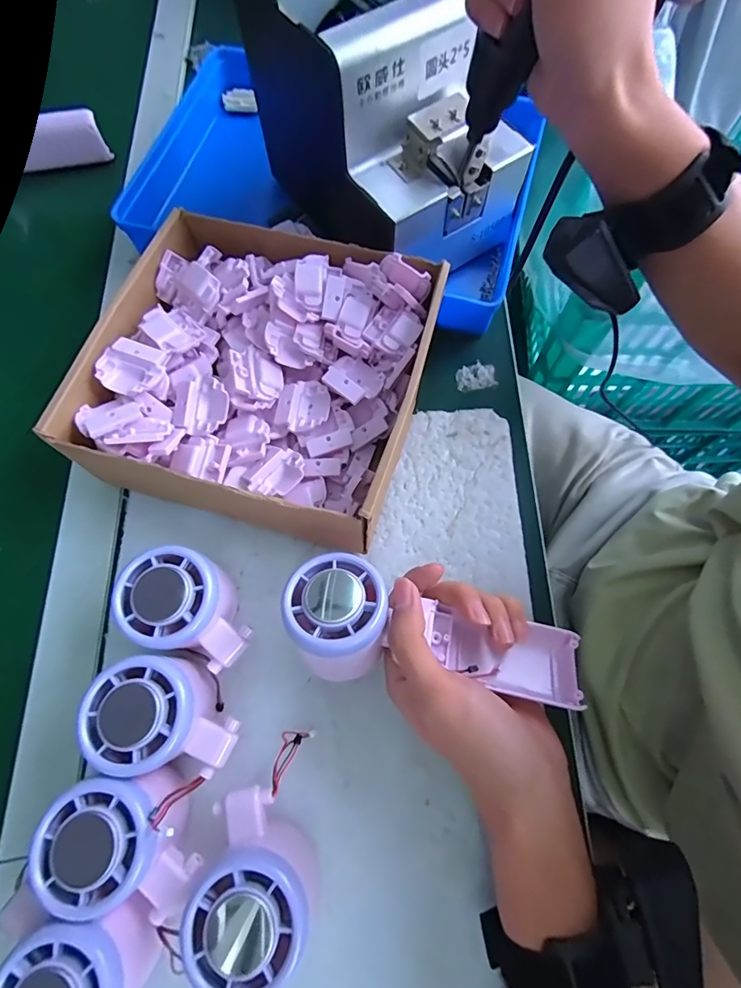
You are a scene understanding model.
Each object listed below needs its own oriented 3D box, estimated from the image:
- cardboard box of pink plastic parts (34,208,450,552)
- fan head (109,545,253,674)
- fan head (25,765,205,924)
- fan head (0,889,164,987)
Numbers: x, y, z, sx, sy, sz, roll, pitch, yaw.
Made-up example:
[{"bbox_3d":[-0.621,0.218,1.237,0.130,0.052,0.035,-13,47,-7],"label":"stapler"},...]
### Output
[{"bbox_3d":[-0.075,-0.080,0.318,0.204,0.070,0.200,15,74,6],"label":"cardboard box of pink plastic parts"},{"bbox_3d":[-0.102,0.066,0.272,0.071,0.054,0.051,27,75,9],"label":"fan head"},{"bbox_3d":[-0.119,0.174,0.234,0.072,0.055,0.060,22,75,8],"label":"fan head"},{"bbox_3d":[-0.132,0.217,0.208,0.052,0.033,0.057,0,73,1],"label":"fan head"}]

